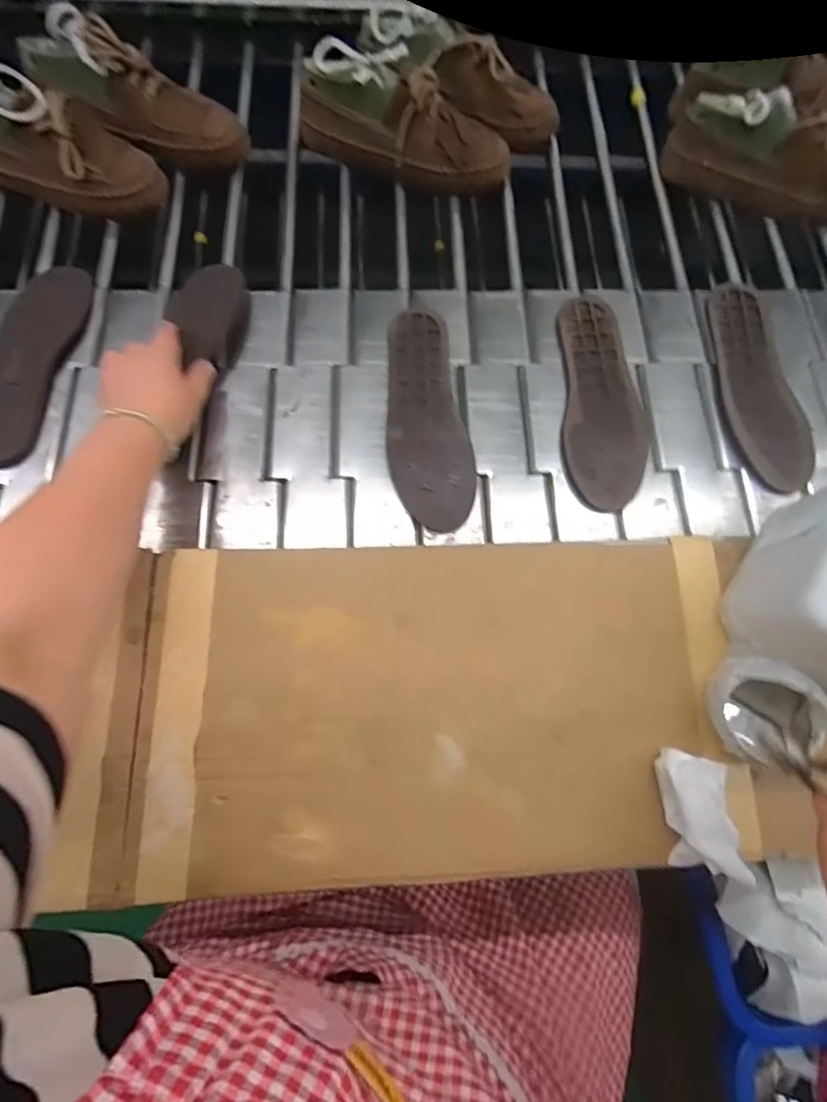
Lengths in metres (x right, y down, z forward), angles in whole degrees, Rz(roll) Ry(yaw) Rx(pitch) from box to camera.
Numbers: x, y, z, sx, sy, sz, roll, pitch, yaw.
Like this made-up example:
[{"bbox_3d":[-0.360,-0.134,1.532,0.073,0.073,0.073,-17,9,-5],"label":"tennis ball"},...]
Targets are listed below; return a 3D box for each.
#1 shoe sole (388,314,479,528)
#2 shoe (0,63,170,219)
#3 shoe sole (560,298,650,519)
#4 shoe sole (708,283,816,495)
[{"bbox_3d":[0.010,-0.135,0.519,0.076,0.020,0.235,-7,64,-6],"label":"shoe sole"},{"bbox_3d":[-0.396,-0.433,0.557,0.230,0.099,0.085,21,64,8],"label":"shoe"},{"bbox_3d":[0.191,-0.157,0.535,0.078,0.019,0.236,4,63,-1],"label":"shoe sole"},{"bbox_3d":[0.357,-0.172,0.543,0.072,0.022,0.240,0,63,-2],"label":"shoe sole"}]

